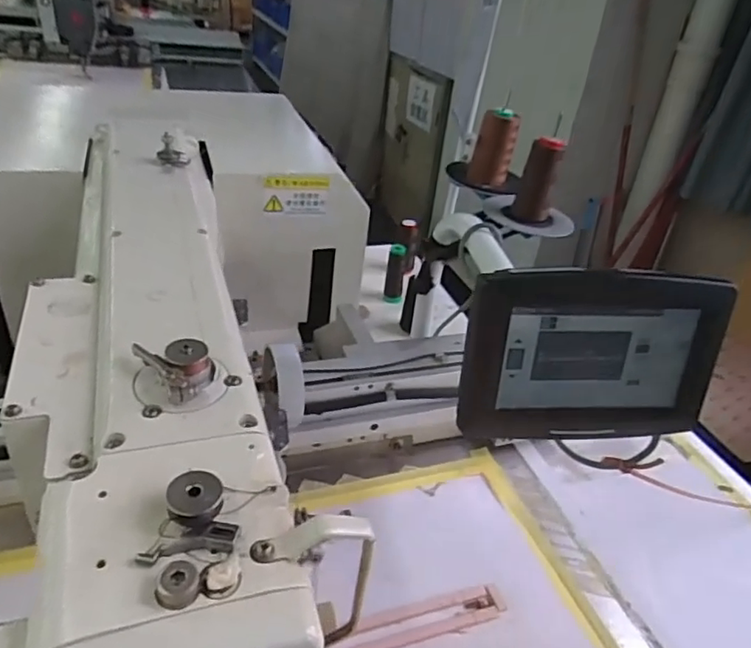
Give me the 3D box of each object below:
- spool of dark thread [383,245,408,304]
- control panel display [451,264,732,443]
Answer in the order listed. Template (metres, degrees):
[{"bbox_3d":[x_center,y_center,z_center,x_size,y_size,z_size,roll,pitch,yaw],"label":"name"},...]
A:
[{"bbox_3d":[0.040,-0.098,1.154,0.035,0.122,0.028,6,33,-2],"label":"spool of dark thread"},{"bbox_3d":[0.172,0.026,0.463,0.206,0.137,0.034,1,34,-9],"label":"control panel display"}]

